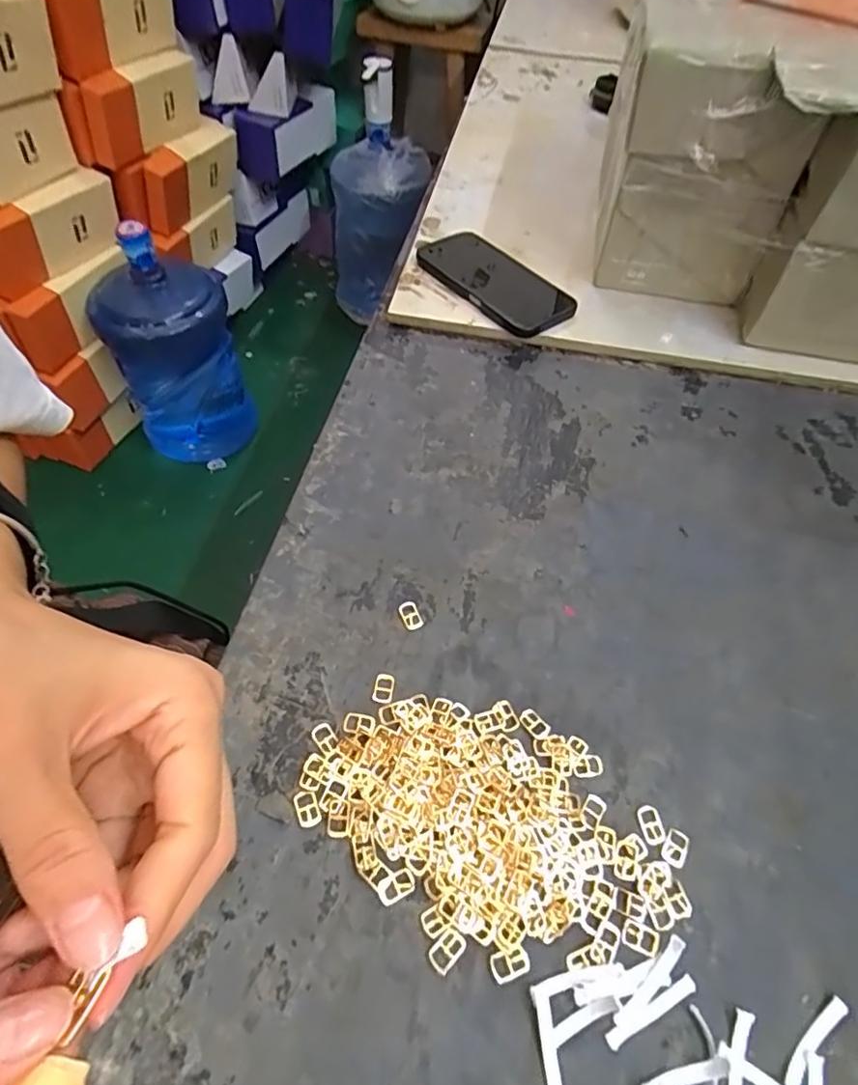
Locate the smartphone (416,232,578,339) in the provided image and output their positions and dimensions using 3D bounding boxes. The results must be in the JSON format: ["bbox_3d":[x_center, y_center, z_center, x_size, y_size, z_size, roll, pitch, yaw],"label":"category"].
[{"bbox_3d":[0.062,-0.267,0.583,0.081,0.015,0.183,-30,61,-21],"label":"smartphone"}]

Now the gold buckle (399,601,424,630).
[{"bbox_3d":[-0.012,0.048,0.379,0.012,0.005,0.020,-26,60,-20],"label":"gold buckle"}]

